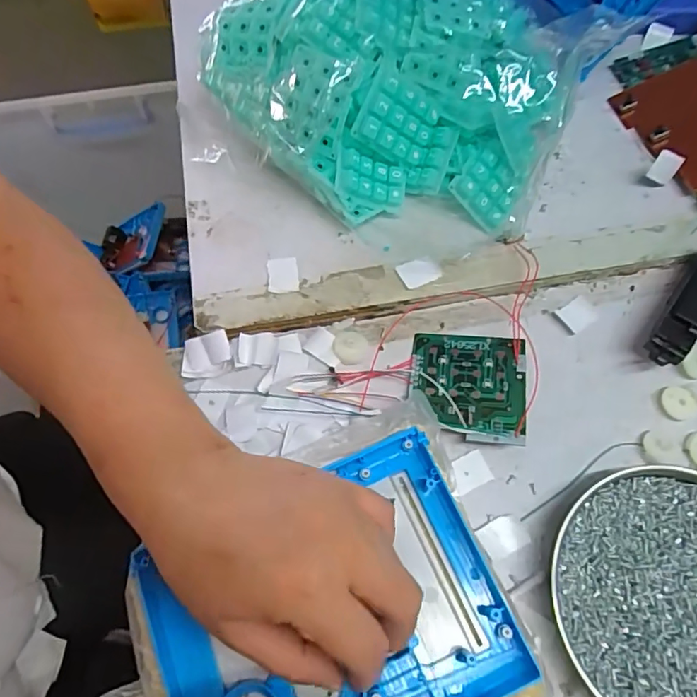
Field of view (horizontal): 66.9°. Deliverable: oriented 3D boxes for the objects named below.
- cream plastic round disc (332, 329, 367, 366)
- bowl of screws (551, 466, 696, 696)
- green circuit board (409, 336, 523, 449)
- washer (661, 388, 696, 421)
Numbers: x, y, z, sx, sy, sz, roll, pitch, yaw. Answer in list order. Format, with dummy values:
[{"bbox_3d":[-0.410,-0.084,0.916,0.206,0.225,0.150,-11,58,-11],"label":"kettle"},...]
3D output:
[{"bbox_3d":[0.001,-0.001,0.358,0.022,0.004,0.024,0,67,0],"label":"cream plastic round disc"},{"bbox_3d":[0.181,0.135,0.286,0.130,0.024,0.131,1,67,0],"label":"bowl of screws"},{"bbox_3d":[0.076,0.023,0.339,0.071,0.006,0.072,4,60,13],"label":"green circuit board"},{"bbox_3d":[0.211,0.035,0.336,0.018,0.007,0.021,-23,69,-9],"label":"washer"}]

